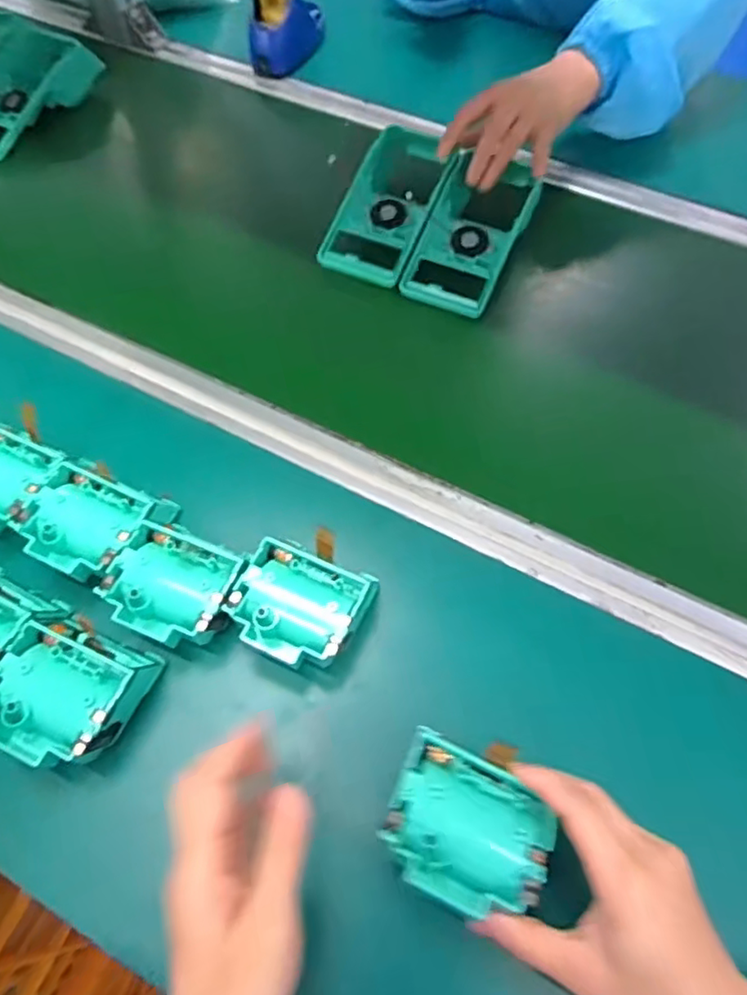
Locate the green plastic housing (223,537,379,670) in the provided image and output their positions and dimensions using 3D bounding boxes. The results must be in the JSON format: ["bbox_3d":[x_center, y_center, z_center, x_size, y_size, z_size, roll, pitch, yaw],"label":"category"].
[{"bbox_3d":[-0.046,0.068,0.392,0.073,0.031,0.072,25,63,12],"label":"green plastic housing"}]

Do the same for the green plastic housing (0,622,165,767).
[{"bbox_3d":[-0.180,0.116,0.370,0.081,0.042,0.078,20,62,10],"label":"green plastic housing"}]

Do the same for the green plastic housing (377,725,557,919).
[{"bbox_3d":[0.045,0.156,0.299,0.074,0.021,0.065,23,63,12],"label":"green plastic housing"}]

